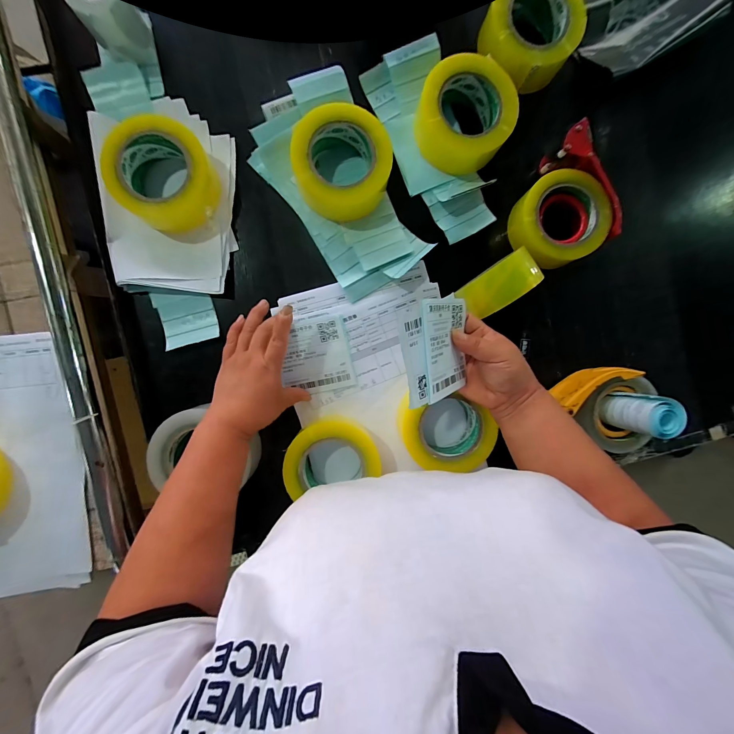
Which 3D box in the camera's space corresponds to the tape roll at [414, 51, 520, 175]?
[{"bbox_3d":[0.133,-0.336,0.421,0.127,0.060,0.108,26,90,-3],"label":"tape roll"}]

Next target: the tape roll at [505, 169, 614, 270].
[{"bbox_3d":[0.267,-0.204,0.439,0.118,0.053,0.116,0,91,-5],"label":"tape roll"}]

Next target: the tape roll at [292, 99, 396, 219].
[{"bbox_3d":[-0.033,-0.267,0.413,0.123,0.062,0.116,0,91,-5],"label":"tape roll"}]

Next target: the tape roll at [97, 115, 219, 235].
[{"bbox_3d":[-0.262,-0.240,0.402,0.120,0.051,0.122,0,91,-5],"label":"tape roll"}]

